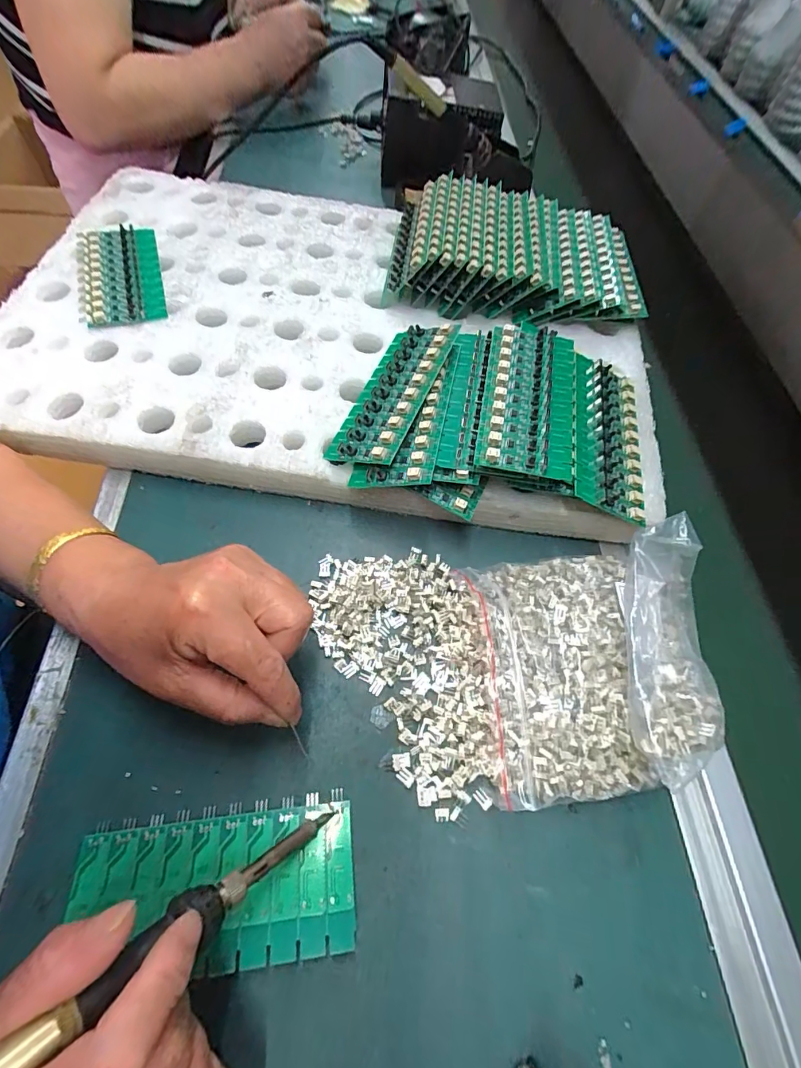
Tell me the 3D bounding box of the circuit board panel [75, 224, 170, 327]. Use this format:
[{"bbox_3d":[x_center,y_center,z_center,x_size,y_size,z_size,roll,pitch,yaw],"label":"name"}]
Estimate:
[{"bbox_3d":[-0.254,-0.235,0.407,0.066,0.018,0.143,-15,64,-12],"label":"circuit board panel"}]

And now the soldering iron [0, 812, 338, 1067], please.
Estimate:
[{"bbox_3d":[-0.105,0.165,0.164,0.206,0.021,0.017,-10,52,-51],"label":"soldering iron"}]

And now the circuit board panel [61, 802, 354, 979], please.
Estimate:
[{"bbox_3d":[-0.094,0.180,0.227,0.138,0.004,0.063,-3,53,-6],"label":"circuit board panel"}]

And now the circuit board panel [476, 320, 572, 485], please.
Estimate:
[{"bbox_3d":[0.094,-0.097,0.323,0.067,0.013,0.136,11,62,2],"label":"circuit board panel"}]

